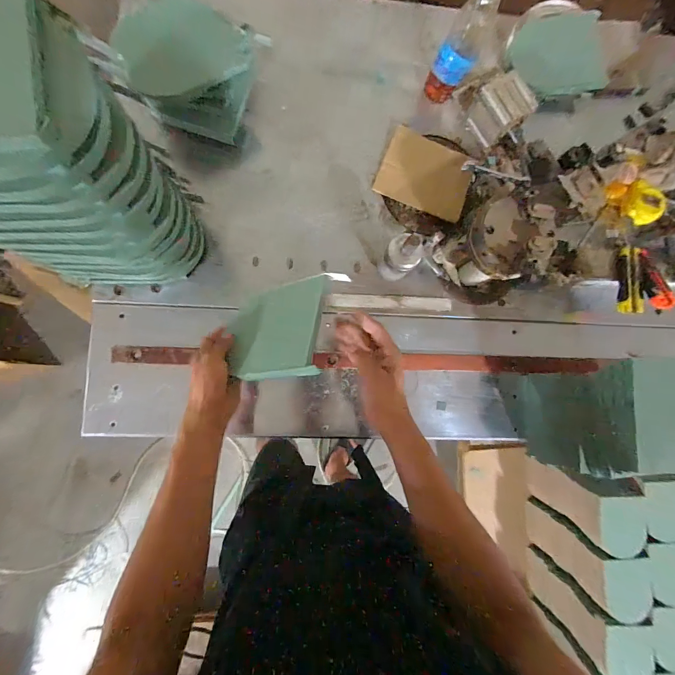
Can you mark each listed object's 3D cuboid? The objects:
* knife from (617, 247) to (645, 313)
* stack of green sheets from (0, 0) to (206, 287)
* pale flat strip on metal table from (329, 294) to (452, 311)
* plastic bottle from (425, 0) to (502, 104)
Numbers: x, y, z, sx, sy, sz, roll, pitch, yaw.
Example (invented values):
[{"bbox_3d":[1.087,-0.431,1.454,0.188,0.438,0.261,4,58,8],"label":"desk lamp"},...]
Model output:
[{"bbox_3d":[0.511,-0.102,0.589,0.030,0.030,0.119,10,84,-4],"label":"knife"},{"bbox_3d":[-0.309,-0.180,0.393,0.199,0.365,0.207,39,82,-1],"label":"stack of green sheets"},{"bbox_3d":[0.099,-0.064,0.604,0.221,0.011,0.022,1,87,-6],"label":"pale flat strip on metal table"},{"bbox_3d":[0.208,-0.485,0.564,0.065,0.196,0.055,30,82,-2],"label":"plastic bottle"}]

